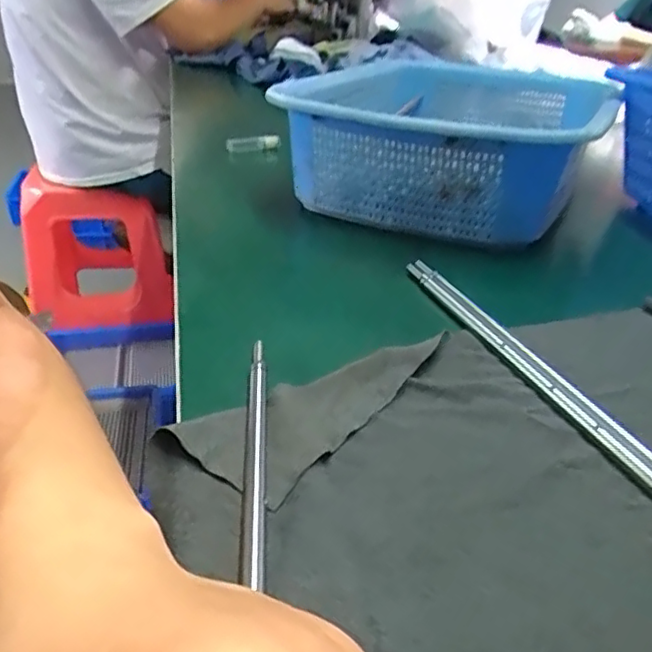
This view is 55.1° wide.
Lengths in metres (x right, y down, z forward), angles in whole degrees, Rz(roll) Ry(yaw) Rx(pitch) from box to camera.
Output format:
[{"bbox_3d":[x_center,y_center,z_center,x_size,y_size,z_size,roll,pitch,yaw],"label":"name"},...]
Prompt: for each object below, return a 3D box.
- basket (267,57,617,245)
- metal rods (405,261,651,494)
[{"bbox_3d":[0.114,-0.169,0.554,0.215,0.086,0.344,15,32,21],"label":"basket"},{"bbox_3d":[0.106,0.029,0.284,0.015,0.011,0.270,-9,31,-18],"label":"metal rods"}]

